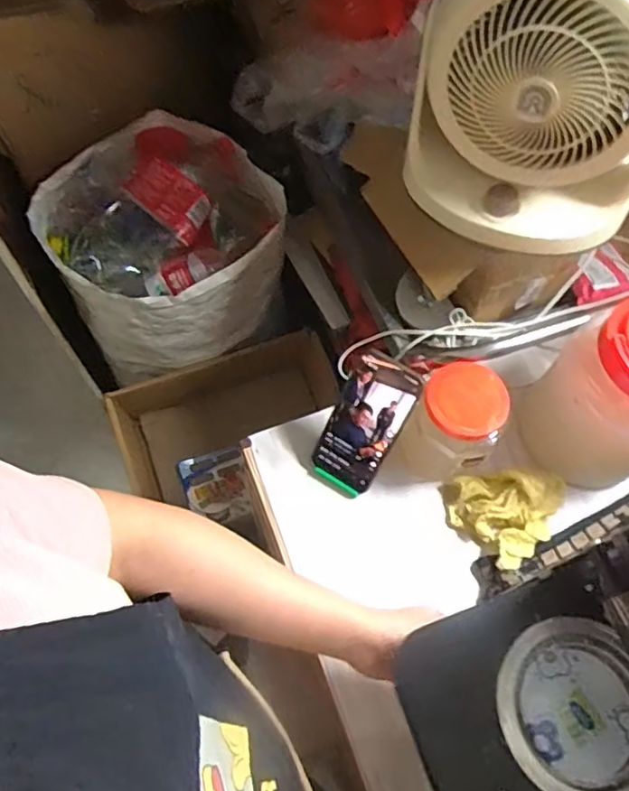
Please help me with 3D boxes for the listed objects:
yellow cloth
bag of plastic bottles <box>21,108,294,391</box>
[{"bbox_3d":[0.218,0.139,0.688,0.130,0.033,0.103,-12,73,15],"label":"yellow cloth"},{"bbox_3d":[-0.245,-0.229,1.044,0.340,0.306,0.303,-35,70,-17],"label":"bag of plastic bottles"}]

